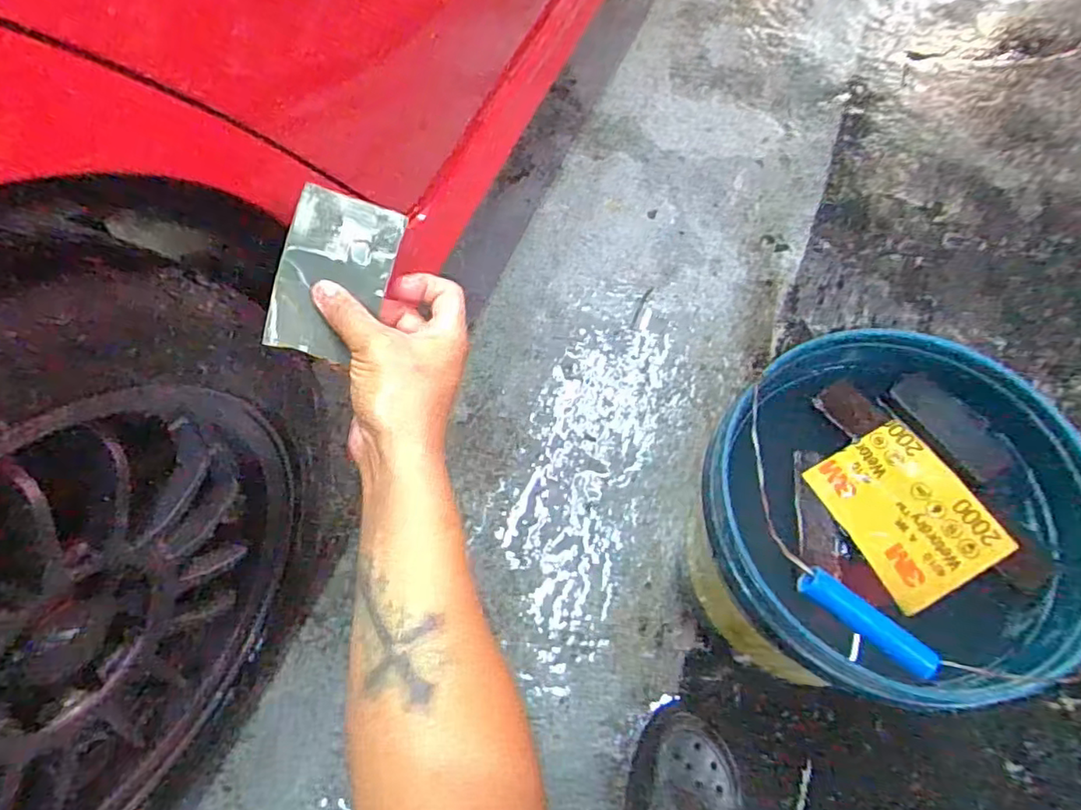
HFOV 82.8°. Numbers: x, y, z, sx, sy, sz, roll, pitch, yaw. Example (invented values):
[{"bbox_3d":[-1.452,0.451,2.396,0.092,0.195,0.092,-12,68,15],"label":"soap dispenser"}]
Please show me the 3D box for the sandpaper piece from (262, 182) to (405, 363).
[{"bbox_3d":[-0.134,-0.084,0.403,0.067,0.005,0.106,15,89,-15],"label":"sandpaper piece"}]

